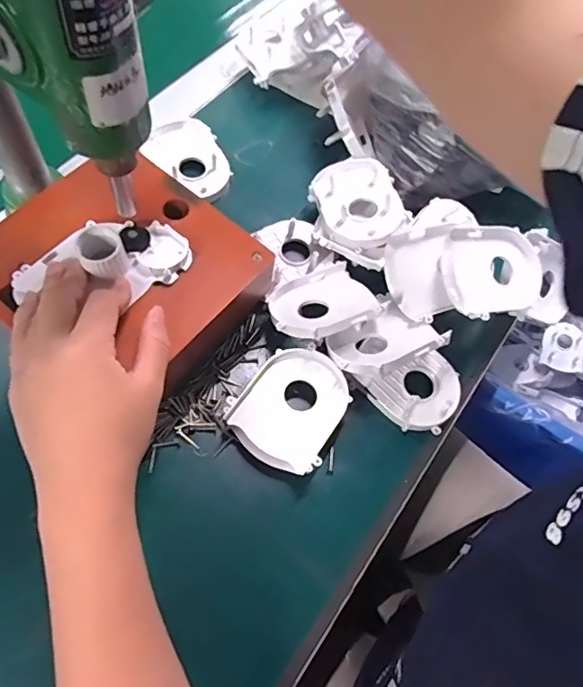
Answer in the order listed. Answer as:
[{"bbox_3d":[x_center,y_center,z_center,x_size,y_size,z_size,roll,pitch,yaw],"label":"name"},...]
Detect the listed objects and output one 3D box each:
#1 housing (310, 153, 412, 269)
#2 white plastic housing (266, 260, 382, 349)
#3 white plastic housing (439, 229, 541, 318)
[{"bbox_3d":[0.055,-0.115,0.436,0.086,0.029,0.090,26,64,5],"label":"housing"},{"bbox_3d":[0.023,-0.027,0.394,0.083,0.022,0.071,-19,43,-21],"label":"white plastic housing"},{"bbox_3d":[0.156,-0.056,0.399,0.082,0.014,0.067,-11,83,-21],"label":"white plastic housing"}]

